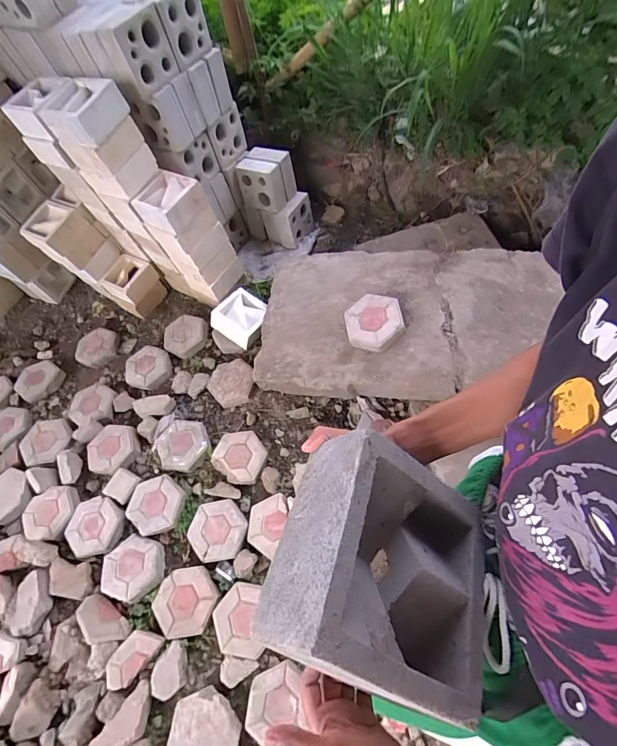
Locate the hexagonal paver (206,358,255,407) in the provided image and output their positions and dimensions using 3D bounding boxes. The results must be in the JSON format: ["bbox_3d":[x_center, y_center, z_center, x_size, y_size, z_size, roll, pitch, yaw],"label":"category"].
[{"bbox_3d":[-0.332,0.043,1.664,0.207,0.053,0.200,-16,59,0],"label":"hexagonal paver"}]

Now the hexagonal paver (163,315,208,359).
[{"bbox_3d":[-0.565,-0.169,1.787,0.189,0.076,0.198,-1,59,5],"label":"hexagonal paver"}]

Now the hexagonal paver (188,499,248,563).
[{"bbox_3d":[-0.324,0.563,1.386,0.190,0.043,0.212,11,63,15],"label":"hexagonal paver"}]

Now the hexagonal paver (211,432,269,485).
[{"bbox_3d":[-0.264,0.322,1.510,0.185,0.057,0.214,-42,62,-14],"label":"hexagonal paver"}]

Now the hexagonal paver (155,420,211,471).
[{"bbox_3d":[-0.503,0.289,1.550,0.204,0.054,0.209,-26,60,-5],"label":"hexagonal paver"}]

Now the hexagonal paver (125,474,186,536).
[{"bbox_3d":[-0.576,0.489,1.450,0.204,0.060,0.207,-44,63,-15],"label":"hexagonal paver"}]

